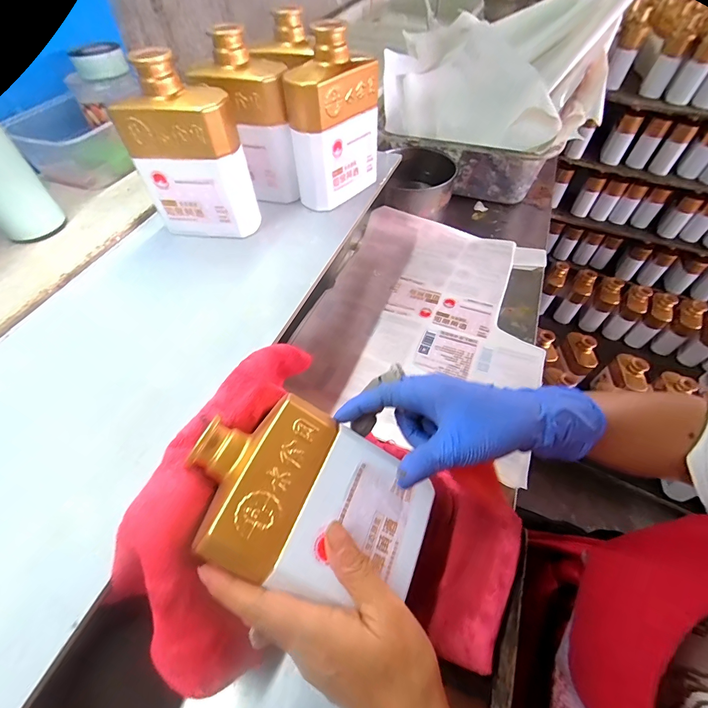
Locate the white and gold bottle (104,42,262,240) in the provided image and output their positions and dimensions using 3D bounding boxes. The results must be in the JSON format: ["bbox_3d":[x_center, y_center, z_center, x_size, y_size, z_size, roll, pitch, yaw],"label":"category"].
[{"bbox_3d":[-0.168,-0.203,0.380,0.108,0.160,0.052,12,54,7],"label":"white and gold bottle"}]

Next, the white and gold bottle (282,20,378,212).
[{"bbox_3d":[-0.021,-0.261,0.415,0.057,0.153,0.105,34,59,21],"label":"white and gold bottle"}]

